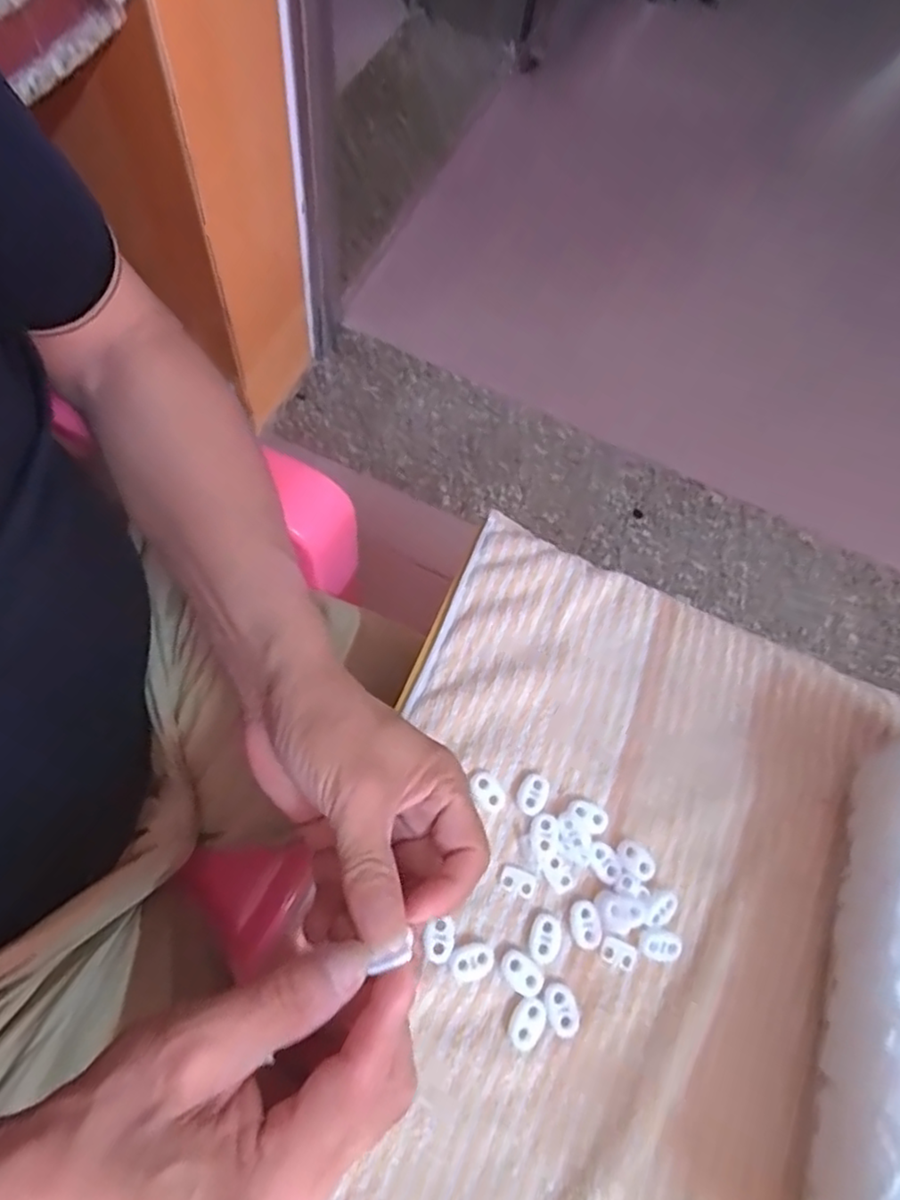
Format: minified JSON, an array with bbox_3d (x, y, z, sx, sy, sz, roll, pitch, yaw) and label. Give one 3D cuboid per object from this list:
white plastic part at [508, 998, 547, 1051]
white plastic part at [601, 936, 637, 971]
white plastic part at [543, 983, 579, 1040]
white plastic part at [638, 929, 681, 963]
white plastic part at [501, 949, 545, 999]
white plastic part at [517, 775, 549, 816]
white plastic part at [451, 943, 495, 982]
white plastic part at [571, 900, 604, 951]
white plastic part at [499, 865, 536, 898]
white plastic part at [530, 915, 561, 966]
[{"bbox_3d":[0.037,0.204,0.312,0.016,0.004,0.021,28,69,5],"label":"white plastic part"},{"bbox_3d":[0.086,0.180,0.331,0.018,0.004,0.012,24,69,3],"label":"white plastic part"},{"bbox_3d":[0.054,0.201,0.318,0.014,0.007,0.023,-12,71,-10],"label":"white plastic part"},{"bbox_3d":[0.108,0.177,0.332,0.021,0.005,0.014,13,69,-1],"label":"white plastic part"},{"bbox_3d":[0.036,0.184,0.320,0.022,0.004,0.014,39,71,9],"label":"white plastic part"},{"bbox_3d":[0.045,0.106,0.354,0.016,0.006,0.021,31,70,6],"label":"white plastic part"},{"bbox_3d":[0.011,0.178,0.320,0.021,0.006,0.015,-11,71,-10],"label":"white plastic part"},{"bbox_3d":[0.070,0.166,0.332,0.015,0.004,0.023,-13,72,-10],"label":"white plastic part"},{"bbox_3d":[0.035,0.146,0.338,0.018,0.004,0.011,24,69,3],"label":"white plastic part"},{"bbox_3d":[0.048,0.171,0.327,0.015,0.004,0.022,14,69,-1],"label":"white plastic part"}]

